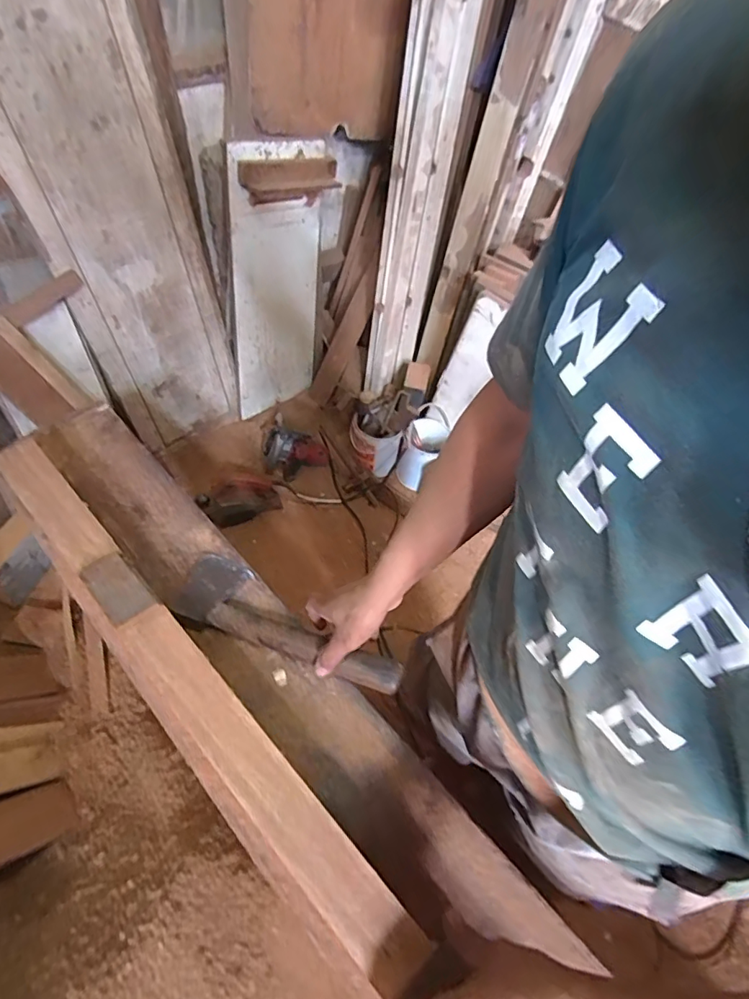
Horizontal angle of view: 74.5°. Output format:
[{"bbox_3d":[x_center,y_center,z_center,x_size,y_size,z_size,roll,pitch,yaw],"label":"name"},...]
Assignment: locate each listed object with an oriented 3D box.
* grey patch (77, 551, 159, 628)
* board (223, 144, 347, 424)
[{"bbox_3d":[-0.297,0.100,0.569,0.050,0.014,0.091,-36,64,-27],"label":"grey patch"},{"bbox_3d":[-0.332,-0.714,1.707,0.028,0.860,0.400,30,43,21],"label":"board"}]

